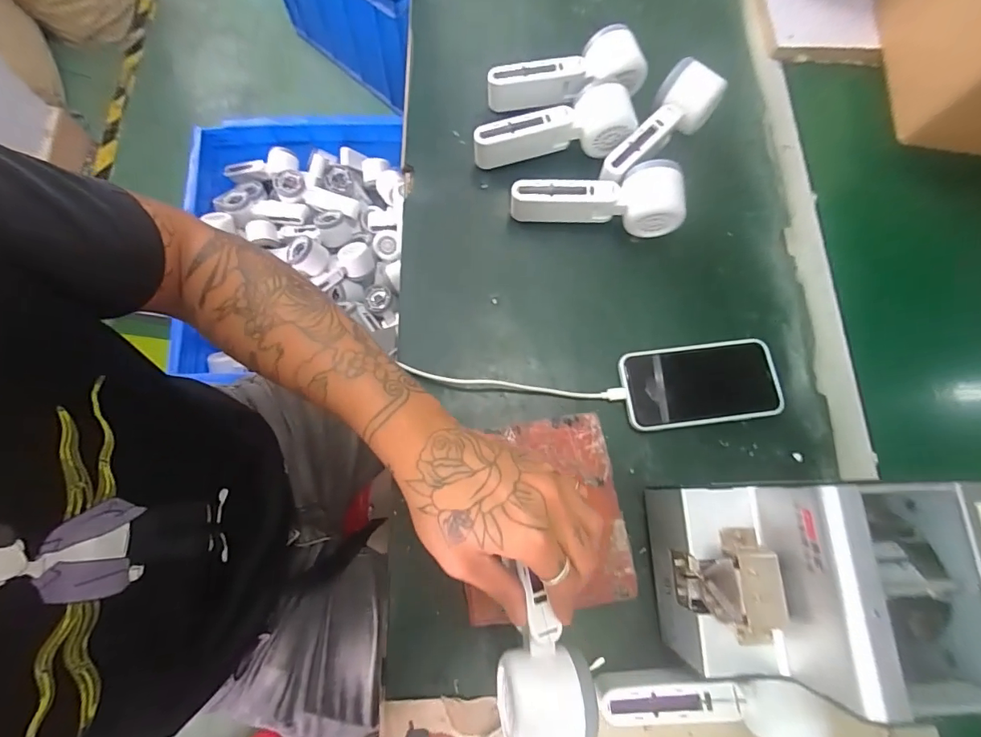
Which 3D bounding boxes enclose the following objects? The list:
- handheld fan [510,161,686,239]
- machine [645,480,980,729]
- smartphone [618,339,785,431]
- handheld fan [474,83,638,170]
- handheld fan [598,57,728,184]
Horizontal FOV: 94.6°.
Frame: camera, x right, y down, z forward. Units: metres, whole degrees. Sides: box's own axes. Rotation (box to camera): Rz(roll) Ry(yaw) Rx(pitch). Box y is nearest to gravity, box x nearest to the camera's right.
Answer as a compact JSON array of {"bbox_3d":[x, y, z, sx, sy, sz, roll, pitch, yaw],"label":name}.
[{"bbox_3d":[0.106,-0.169,0.455,0.168,0.060,0.049,6,74,2],"label":"handheld fan"},{"bbox_3d":[0.225,0.145,0.322,0.179,0.143,0.123,-1,74,0],"label":"machine"},{"bbox_3d":[0.199,0.015,0.428,0.146,0.010,0.074,-6,74,-3],"label":"smartphone"},{"bbox_3d":[0.063,-0.249,0.471,0.162,0.051,0.053,-7,74,-1],"label":"handheld fan"},{"bbox_3d":[0.173,-0.239,0.471,0.055,0.060,0.168,37,78,10],"label":"handheld fan"}]

